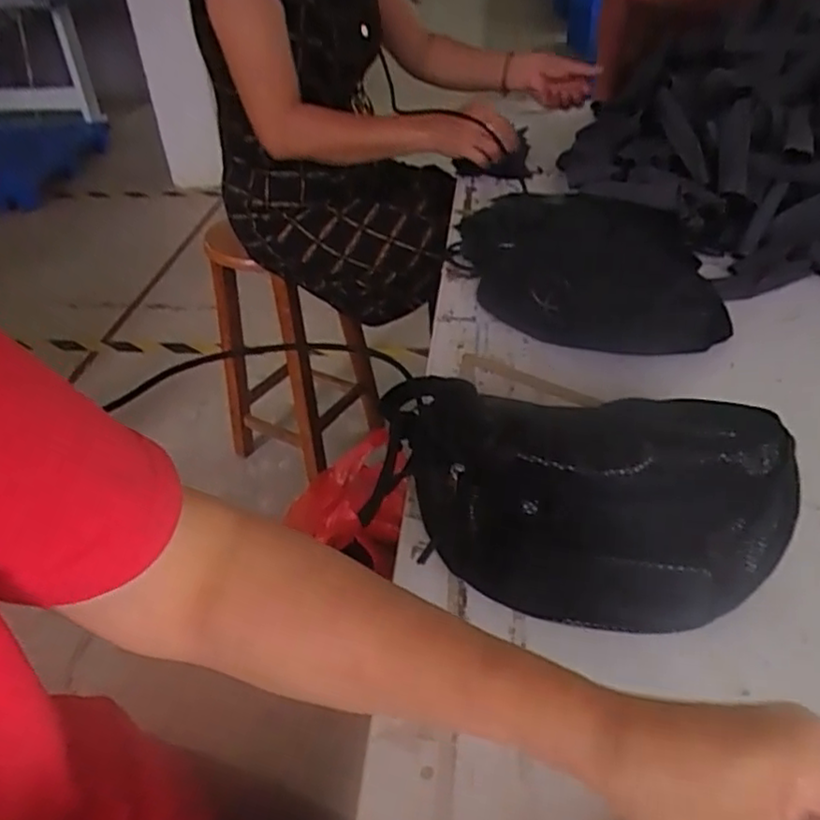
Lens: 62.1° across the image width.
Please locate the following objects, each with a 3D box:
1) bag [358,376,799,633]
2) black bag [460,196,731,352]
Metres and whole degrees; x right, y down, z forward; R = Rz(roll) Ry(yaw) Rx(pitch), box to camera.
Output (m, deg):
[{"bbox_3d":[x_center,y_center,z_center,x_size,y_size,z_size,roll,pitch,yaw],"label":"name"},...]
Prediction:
[{"bbox_3d":[0.121,0.058,0.472,0.264,0.124,0.134,2,38,6],"label":"bag"},{"bbox_3d":[0.219,-0.193,0.866,0.302,0.064,0.424,-2,38,2],"label":"black bag"}]

